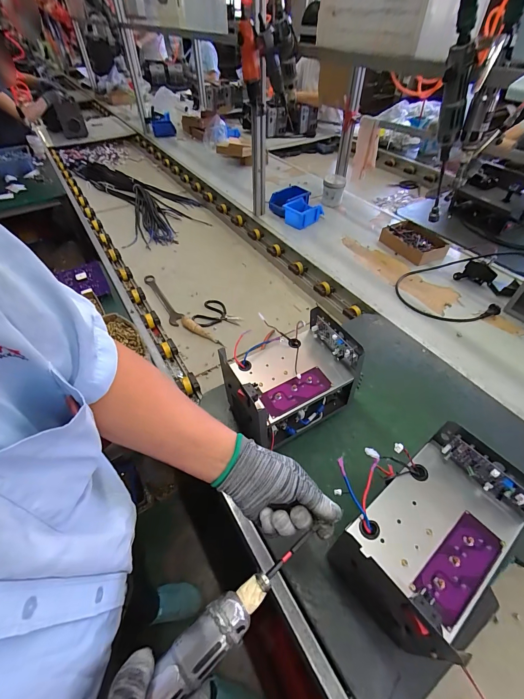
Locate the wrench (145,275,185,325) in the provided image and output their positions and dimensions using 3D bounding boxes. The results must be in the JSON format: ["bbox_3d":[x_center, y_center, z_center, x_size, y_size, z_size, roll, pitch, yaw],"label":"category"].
[{"bbox_3d":[-0.340,-0.175,1.079,0.046,0.019,0.290,-26,53,-19],"label":"wrench"}]

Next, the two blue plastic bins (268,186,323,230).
[{"bbox_3d":[0.144,-0.599,1.315,0.167,0.084,0.221,-23,51,-20],"label":"two blue plastic bins"}]

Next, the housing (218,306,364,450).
[{"bbox_3d":[0.056,0.071,0.639,0.239,0.196,0.153,-25,52,-21],"label":"housing"}]

